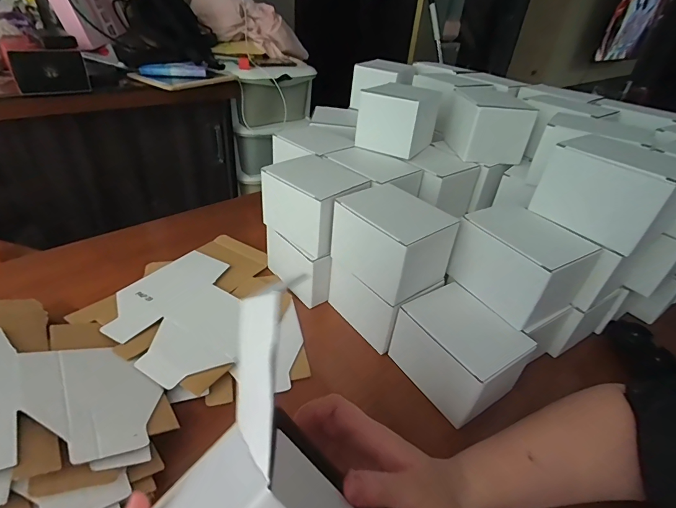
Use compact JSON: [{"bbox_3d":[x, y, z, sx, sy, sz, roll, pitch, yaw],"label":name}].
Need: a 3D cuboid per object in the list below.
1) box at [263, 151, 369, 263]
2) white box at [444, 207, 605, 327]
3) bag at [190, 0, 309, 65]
[{"bbox_3d":[-0.026,-0.067,0.497,0.128,0.079,0.099,32,42,31],"label":"box"},{"bbox_3d":[0.209,0.013,0.431,0.100,0.092,0.111,-16,41,-28],"label":"white box"},{"bbox_3d":[-0.279,-0.800,1.323,0.437,0.154,0.134,3,30,-39],"label":"bag"}]

